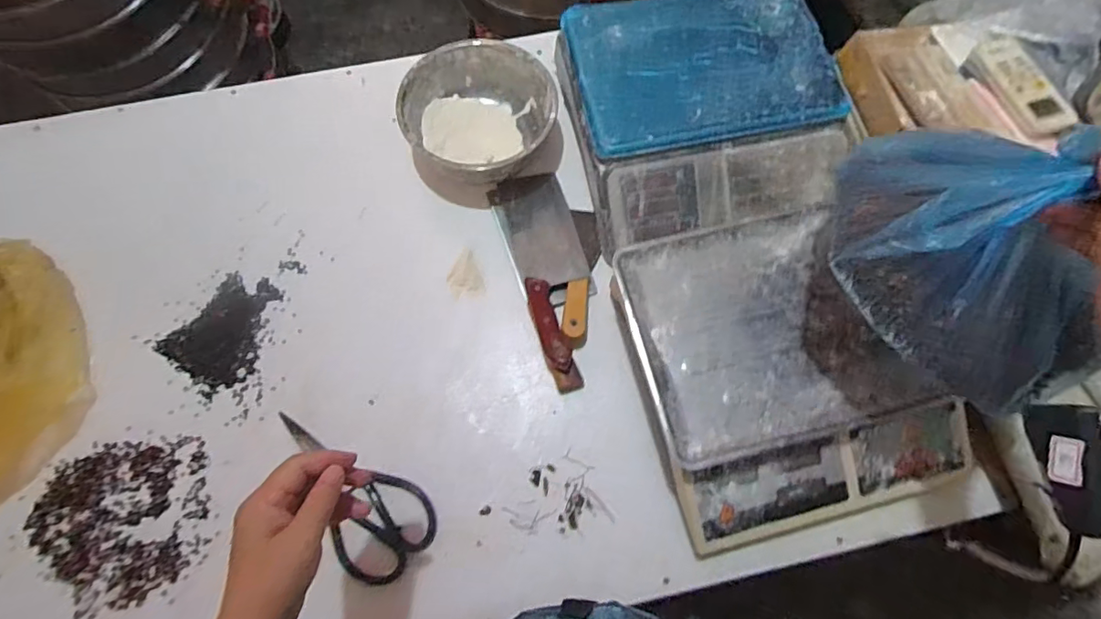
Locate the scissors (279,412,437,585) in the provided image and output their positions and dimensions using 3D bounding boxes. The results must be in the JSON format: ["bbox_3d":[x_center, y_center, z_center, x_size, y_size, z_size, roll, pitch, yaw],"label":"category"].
[{"bbox_3d":[-0.231,0.198,0.624,0.223,0.022,0.104,41,75,13],"label":"scissors"}]

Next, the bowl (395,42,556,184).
[{"bbox_3d":[-0.095,-0.258,0.751,0.194,0.085,0.196,0,69,0],"label":"bowl"}]

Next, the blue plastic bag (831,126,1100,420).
[{"bbox_3d":[0.307,-0.061,0.361,0.124,0.225,0.234,-29,72,-10],"label":"blue plastic bag"}]

